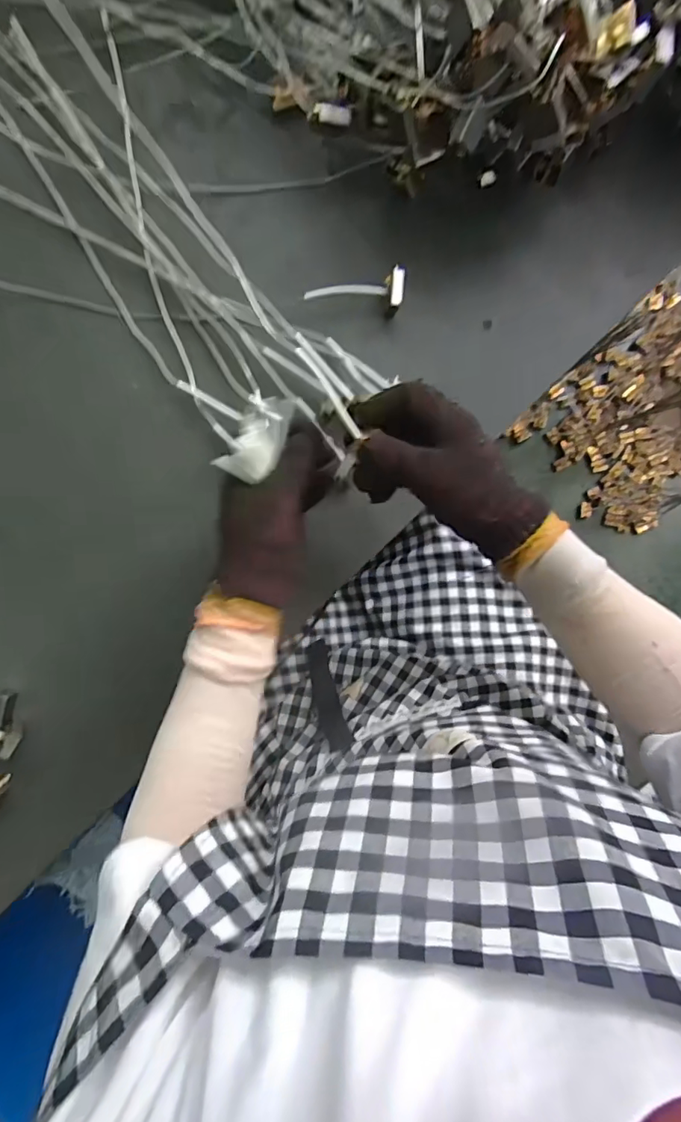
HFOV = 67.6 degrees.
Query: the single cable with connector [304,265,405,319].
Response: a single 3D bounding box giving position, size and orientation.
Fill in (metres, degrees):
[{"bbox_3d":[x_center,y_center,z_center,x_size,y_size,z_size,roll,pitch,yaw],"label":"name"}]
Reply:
[{"bbox_3d":[0.016,-0.257,0.501,0.096,0.028,0.035,-10,91,2],"label":"single cable with connector"}]

